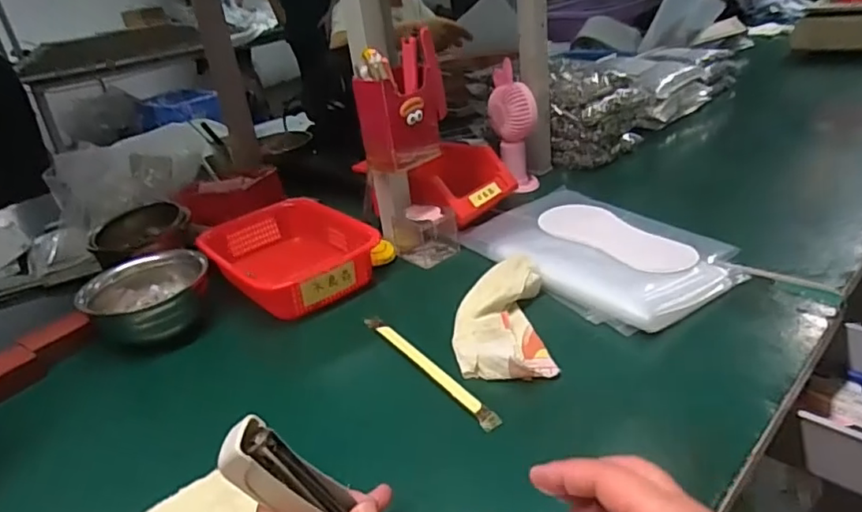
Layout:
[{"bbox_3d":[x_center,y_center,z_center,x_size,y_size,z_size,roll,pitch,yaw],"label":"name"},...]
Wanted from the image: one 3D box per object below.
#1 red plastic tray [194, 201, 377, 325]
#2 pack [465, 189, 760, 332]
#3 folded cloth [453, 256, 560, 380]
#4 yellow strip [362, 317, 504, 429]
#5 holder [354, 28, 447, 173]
[{"bbox_3d":[-0.168,0.000,0.705,0.149,0.053,0.205,-28,33,-35],"label":"red plastic tray"},{"bbox_3d":[0.184,-0.017,0.664,0.197,0.027,0.286,-21,30,-24],"label":"pack"},{"bbox_3d":[0.066,0.056,0.574,0.085,0.028,0.167,-5,27,6],"label":"folded cloth"},{"bbox_3d":[-0.006,0.096,0.535,0.017,0.010,0.198,-23,30,-27],"label":"yellow strip"},{"bbox_3d":[-0.029,-0.164,0.647,0.060,0.117,0.105,17,36,40],"label":"holder"}]

